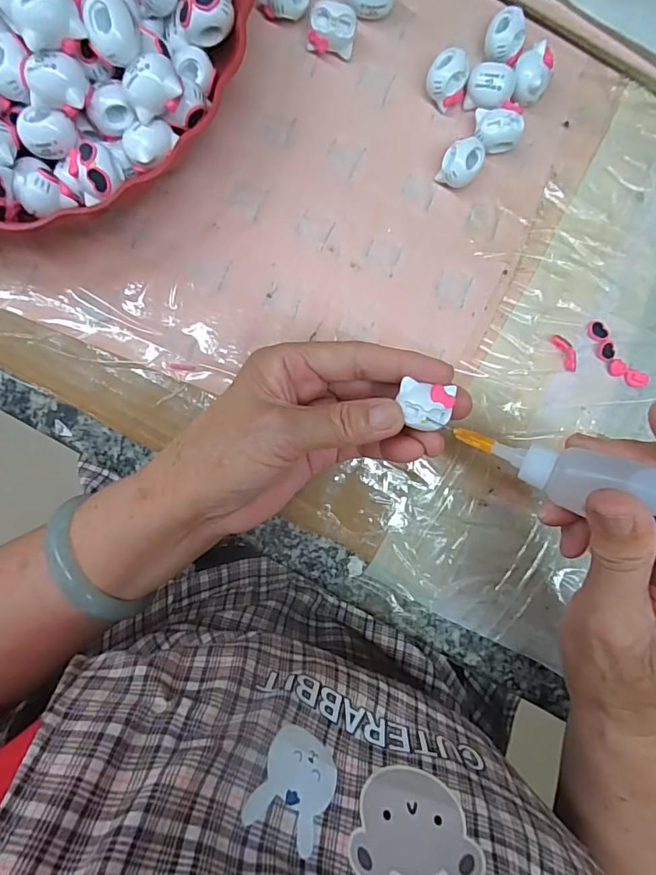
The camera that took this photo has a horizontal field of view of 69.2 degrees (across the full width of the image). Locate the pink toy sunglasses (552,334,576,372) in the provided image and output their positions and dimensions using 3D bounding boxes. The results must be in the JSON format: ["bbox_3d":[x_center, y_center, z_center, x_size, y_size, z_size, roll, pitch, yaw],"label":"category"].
[{"bbox_3d":[0.139,-0.050,0.277,0.008,0.005,0.024,-28,93,-3],"label":"pink toy sunglasses"}]

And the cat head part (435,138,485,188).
[{"bbox_3d":[0.074,-0.152,0.267,0.021,0.021,0.024,36,89,-4],"label":"cat head part"}]

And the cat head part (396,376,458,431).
[{"bbox_3d":[0.045,-0.014,0.214,0.023,0.006,0.020,11,91,-4],"label":"cat head part"}]

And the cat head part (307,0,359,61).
[{"bbox_3d":[0.003,-0.222,0.260,0.025,0.022,0.015,9,91,-4],"label":"cat head part"}]

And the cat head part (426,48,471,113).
[{"bbox_3d":[0.066,-0.199,0.266,0.023,0.021,0.021,0,91,-4],"label":"cat head part"}]

